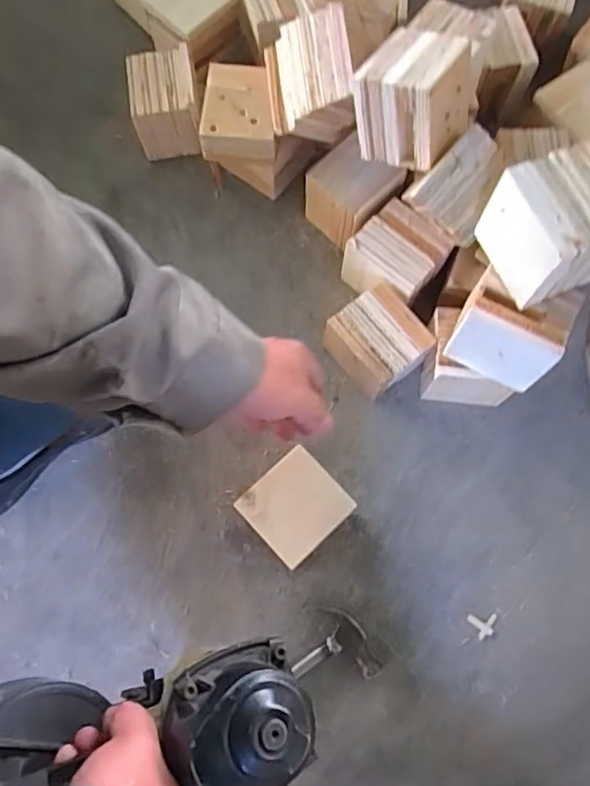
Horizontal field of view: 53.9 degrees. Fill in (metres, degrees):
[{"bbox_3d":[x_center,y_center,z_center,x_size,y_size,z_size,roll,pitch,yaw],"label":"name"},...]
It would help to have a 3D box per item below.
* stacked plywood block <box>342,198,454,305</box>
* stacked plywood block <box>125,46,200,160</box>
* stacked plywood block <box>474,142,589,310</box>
[{"bbox_3d":[0.117,-0.152,0.686,0.097,0.086,0.100,-42,78,-11],"label":"stacked plywood block"},{"bbox_3d":[-0.168,-0.372,0.753,0.086,0.083,0.099,-6,74,-1],"label":"stacked plywood block"},{"bbox_3d":[0.230,-0.147,0.514,0.087,0.085,0.097,-21,75,-6],"label":"stacked plywood block"}]

